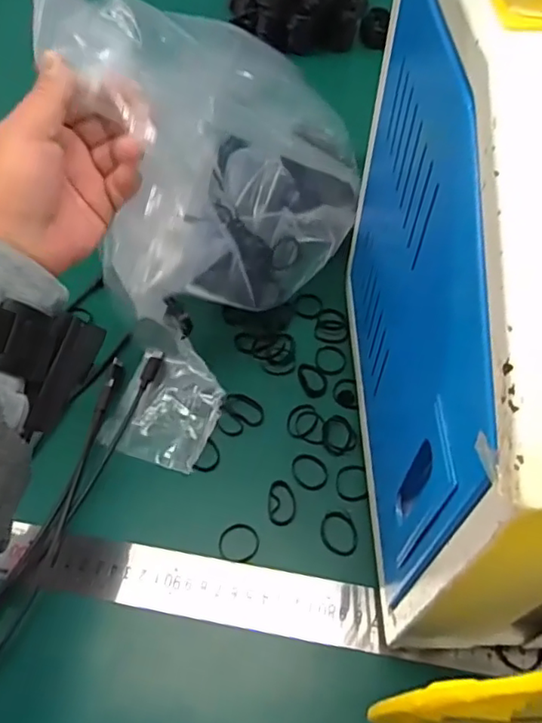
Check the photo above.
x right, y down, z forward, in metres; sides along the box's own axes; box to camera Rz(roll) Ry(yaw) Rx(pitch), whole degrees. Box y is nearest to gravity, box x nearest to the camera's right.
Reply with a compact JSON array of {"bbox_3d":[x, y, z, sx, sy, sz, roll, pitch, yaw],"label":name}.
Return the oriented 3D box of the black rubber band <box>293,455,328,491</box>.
[{"bbox_3d":[0.028,0.078,0.412,0.025,0.004,0.028,-7,55,-6],"label":"black rubber band"}]

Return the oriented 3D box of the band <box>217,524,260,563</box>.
[{"bbox_3d":[-0.021,0.119,0.382,0.026,0.004,0.025,1,54,-1],"label":"band"}]

